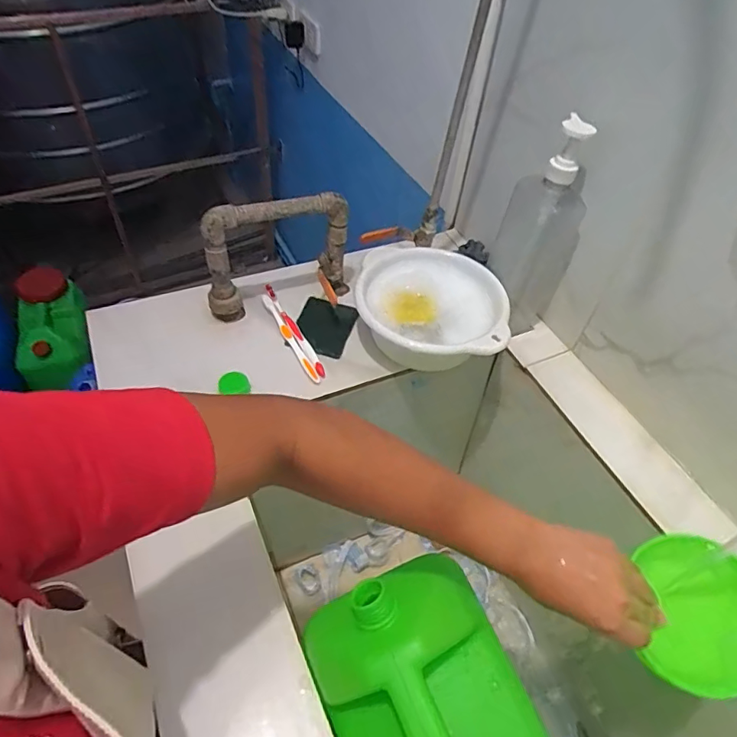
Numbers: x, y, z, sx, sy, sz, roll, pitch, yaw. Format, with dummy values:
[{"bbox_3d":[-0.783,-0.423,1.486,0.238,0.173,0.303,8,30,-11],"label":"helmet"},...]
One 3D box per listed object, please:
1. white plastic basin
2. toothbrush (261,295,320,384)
[{"bbox_3d":[0.081,-0.074,0.707,0.188,0.078,0.191,2,50,-3],"label":"white plastic basin"},{"bbox_3d":[-0.111,-0.046,0.711,0.012,0.013,0.170,-22,55,-22],"label":"toothbrush"}]

